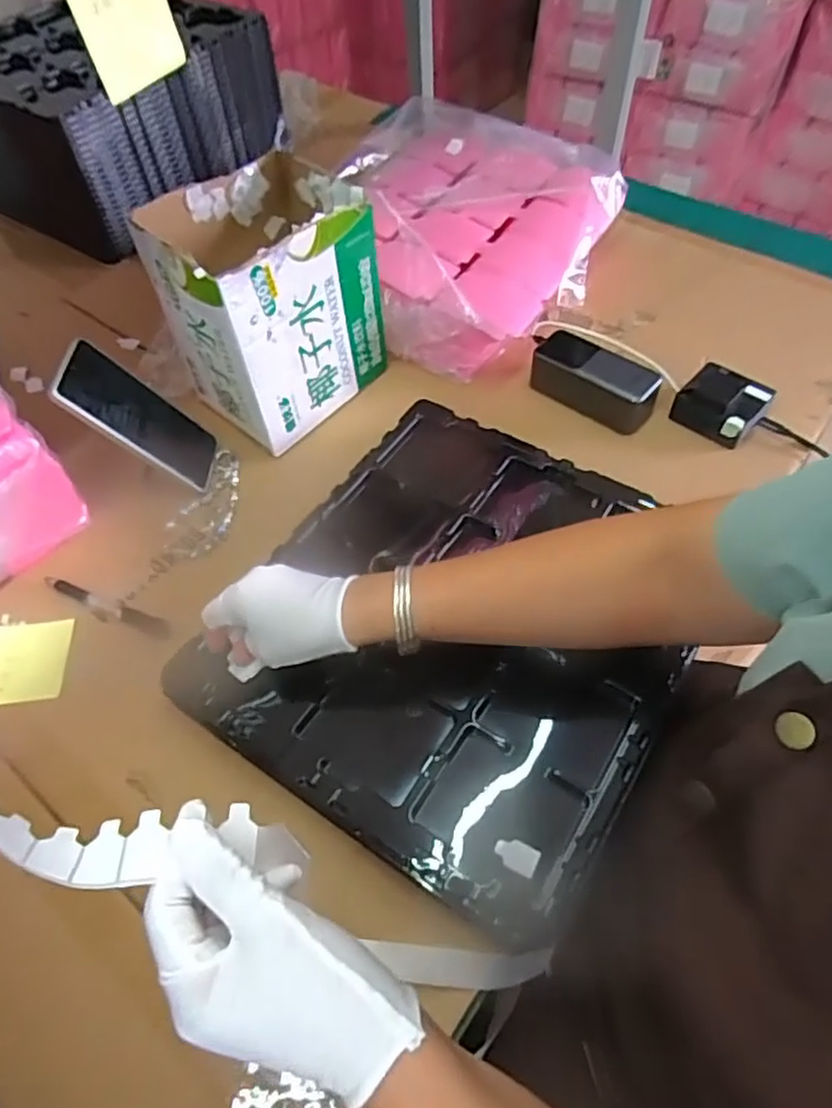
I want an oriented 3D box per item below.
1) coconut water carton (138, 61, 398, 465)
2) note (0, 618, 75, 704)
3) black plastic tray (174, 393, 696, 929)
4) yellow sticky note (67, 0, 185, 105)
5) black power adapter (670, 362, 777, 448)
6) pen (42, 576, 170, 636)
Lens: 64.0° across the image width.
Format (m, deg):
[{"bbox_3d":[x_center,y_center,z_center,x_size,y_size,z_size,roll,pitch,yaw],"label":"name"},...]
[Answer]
[{"bbox_3d":[-0.142,-0.256,0.671,0.148,0.192,0.186,37,64,24],"label":"coconut water carton"},{"bbox_3d":[-0.340,0.092,0.574,0.078,0.007,0.073,-4,55,-1],"label":"note"},{"bbox_3d":[0.040,0.060,0.559,0.325,0.063,0.366,29,61,20],"label":"black plastic tray"},{"bbox_3d":[-0.171,-0.321,0.391,0.010,0.073,0.067,24,59,18],"label":"yellow sticky note"},{"bbox_3d":[0.316,-0.157,0.684,0.073,0.040,0.075,-39,62,-22],"label":"black power adapter"},{"bbox_3d":[-0.279,0.046,0.597,0.135,0.009,0.016,18,58,14],"label":"pen"}]

